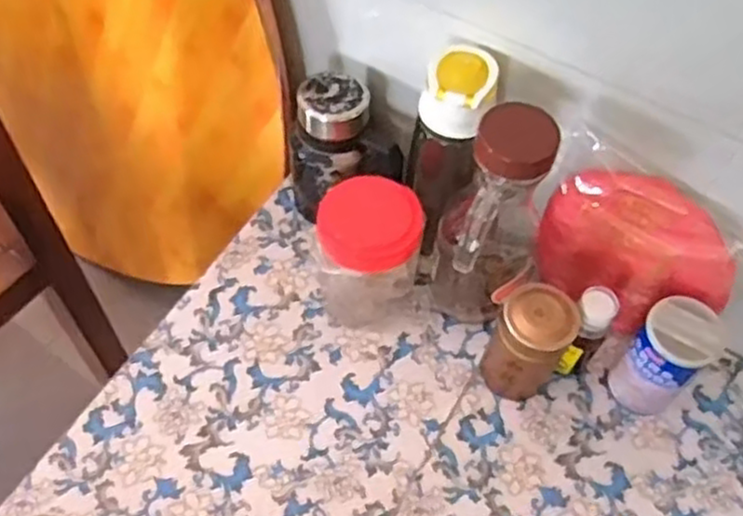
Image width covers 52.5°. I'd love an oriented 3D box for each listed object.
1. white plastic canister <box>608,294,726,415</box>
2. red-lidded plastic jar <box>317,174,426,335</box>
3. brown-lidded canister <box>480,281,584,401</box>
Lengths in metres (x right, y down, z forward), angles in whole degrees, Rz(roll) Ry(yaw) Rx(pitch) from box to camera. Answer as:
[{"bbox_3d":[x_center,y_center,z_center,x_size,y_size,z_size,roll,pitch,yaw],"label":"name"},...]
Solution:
[{"bbox_3d":[0.260,0.091,0.686,0.068,0.122,0.063,2,58,-4],"label":"white plastic canister"},{"bbox_3d":[-0.003,-0.001,0.730,0.101,0.143,0.087,11,57,2],"label":"red-lidded plastic jar"},{"bbox_3d":[0.143,0.081,0.690,0.066,0.113,0.070,2,58,-4],"label":"brown-lidded canister"}]

